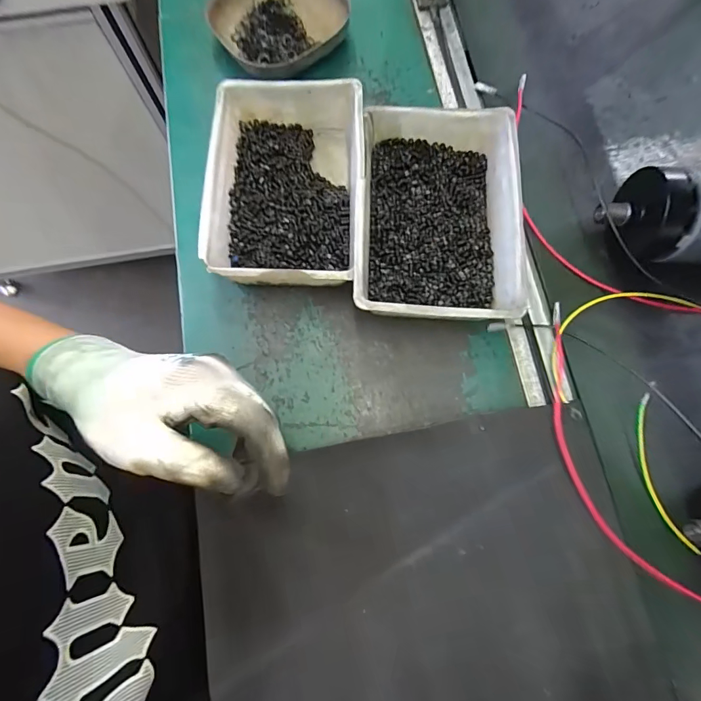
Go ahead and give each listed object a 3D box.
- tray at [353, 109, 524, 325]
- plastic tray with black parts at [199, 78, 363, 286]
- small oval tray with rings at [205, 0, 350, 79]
[{"bbox_3d":[0.078,-0.120,0.362,0.138,0.056,0.197,3,77,2],"label":"tray"},{"bbox_3d":[-0.059,-0.154,0.376,0.135,0.055,0.198,2,77,1],"label":"plastic tray with black parts"},{"bbox_3d":[-0.079,-0.377,0.440,0.145,0.034,0.155,-36,79,-7],"label":"small oval tray with rings"}]

